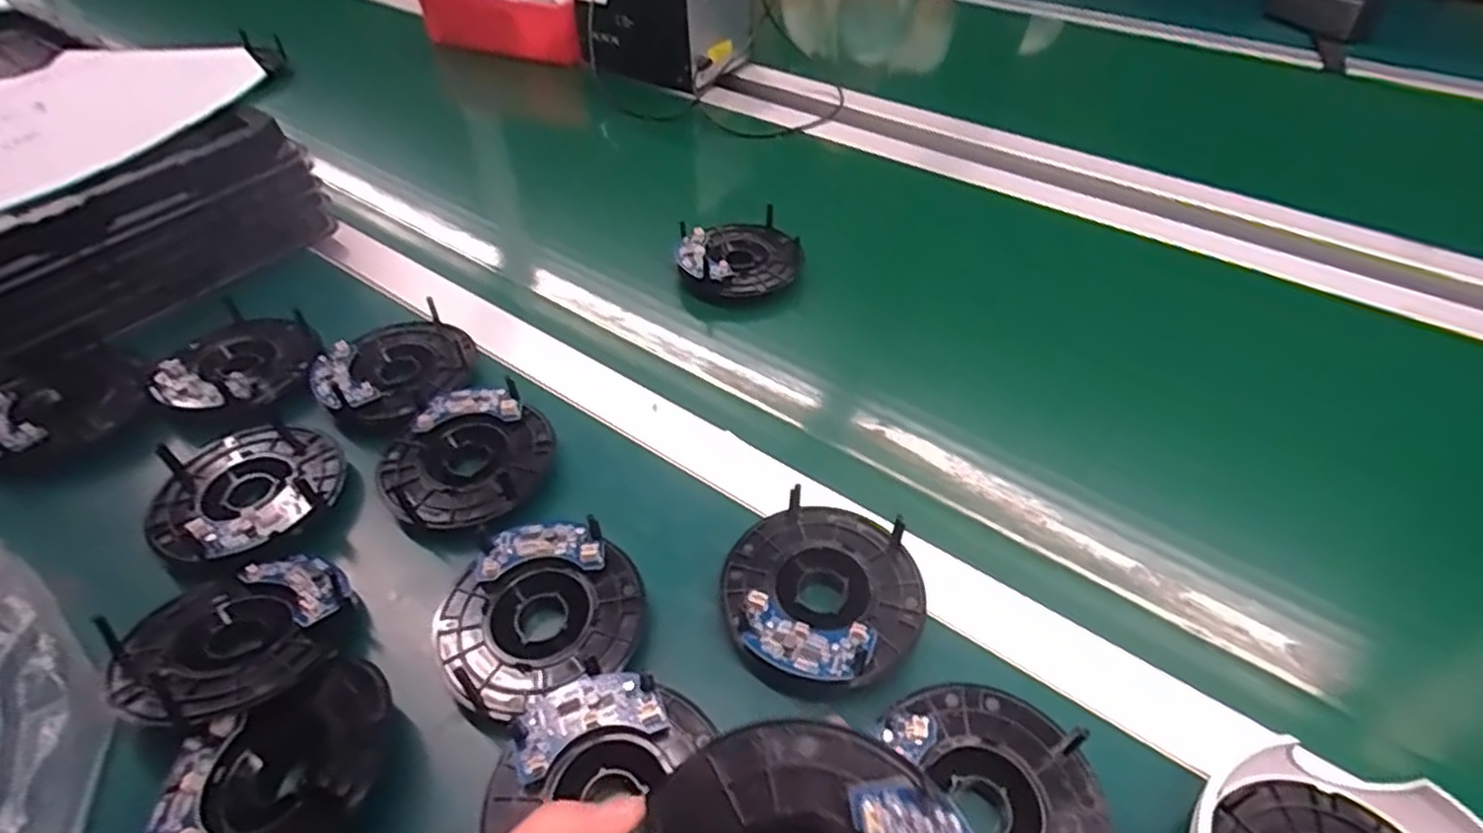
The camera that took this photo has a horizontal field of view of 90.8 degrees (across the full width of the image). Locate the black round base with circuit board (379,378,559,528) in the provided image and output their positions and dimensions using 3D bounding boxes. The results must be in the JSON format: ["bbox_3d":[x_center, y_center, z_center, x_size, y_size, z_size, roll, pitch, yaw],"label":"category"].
[{"bbox_3d":[-0.164,0.024,0.438,0.097,0.025,0.097,0,46,0],"label":"black round base with circuit board"}]

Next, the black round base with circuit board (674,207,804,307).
[{"bbox_3d":[-0.001,-0.135,0.603,0.097,0.030,0.100,0,46,1],"label":"black round base with circuit board"}]

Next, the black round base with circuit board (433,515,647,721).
[{"bbox_3d":[-0.101,0.101,0.371,0.099,0.033,0.092,0,46,0],"label":"black round base with circuit board"}]

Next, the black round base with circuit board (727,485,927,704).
[{"bbox_3d":[0.042,0.093,0.378,0.098,0.034,0.105,0,46,0],"label":"black round base with circuit board"}]

